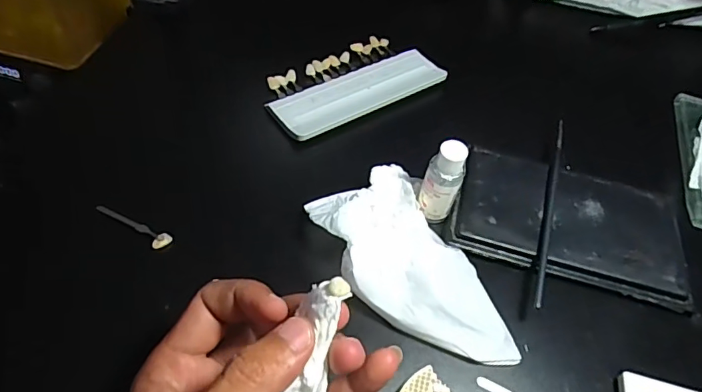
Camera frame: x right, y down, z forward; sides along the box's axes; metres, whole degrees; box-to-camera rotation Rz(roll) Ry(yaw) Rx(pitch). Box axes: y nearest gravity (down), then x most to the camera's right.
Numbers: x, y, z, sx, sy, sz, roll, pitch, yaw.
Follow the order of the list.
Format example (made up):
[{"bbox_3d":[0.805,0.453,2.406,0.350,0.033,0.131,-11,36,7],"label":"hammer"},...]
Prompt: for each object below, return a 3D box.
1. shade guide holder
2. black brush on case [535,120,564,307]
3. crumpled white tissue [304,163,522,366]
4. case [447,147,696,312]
[{"bbox_3d":[0.000,-0.094,0.404,0.149,0.011,0.071,-27,60,-23],"label":"shade guide holder"},{"bbox_3d":[0.134,0.004,0.328,0.007,0.007,0.162,18,54,9],"label":"black brush on case"},{"bbox_3d":[0.036,0.039,0.285,0.075,0.023,0.137,-25,59,-21],"label":"crumpled white tissue"},{"bbox_3d":[0.146,0.014,0.328,0.146,0.007,0.085,15,53,6],"label":"case"}]

